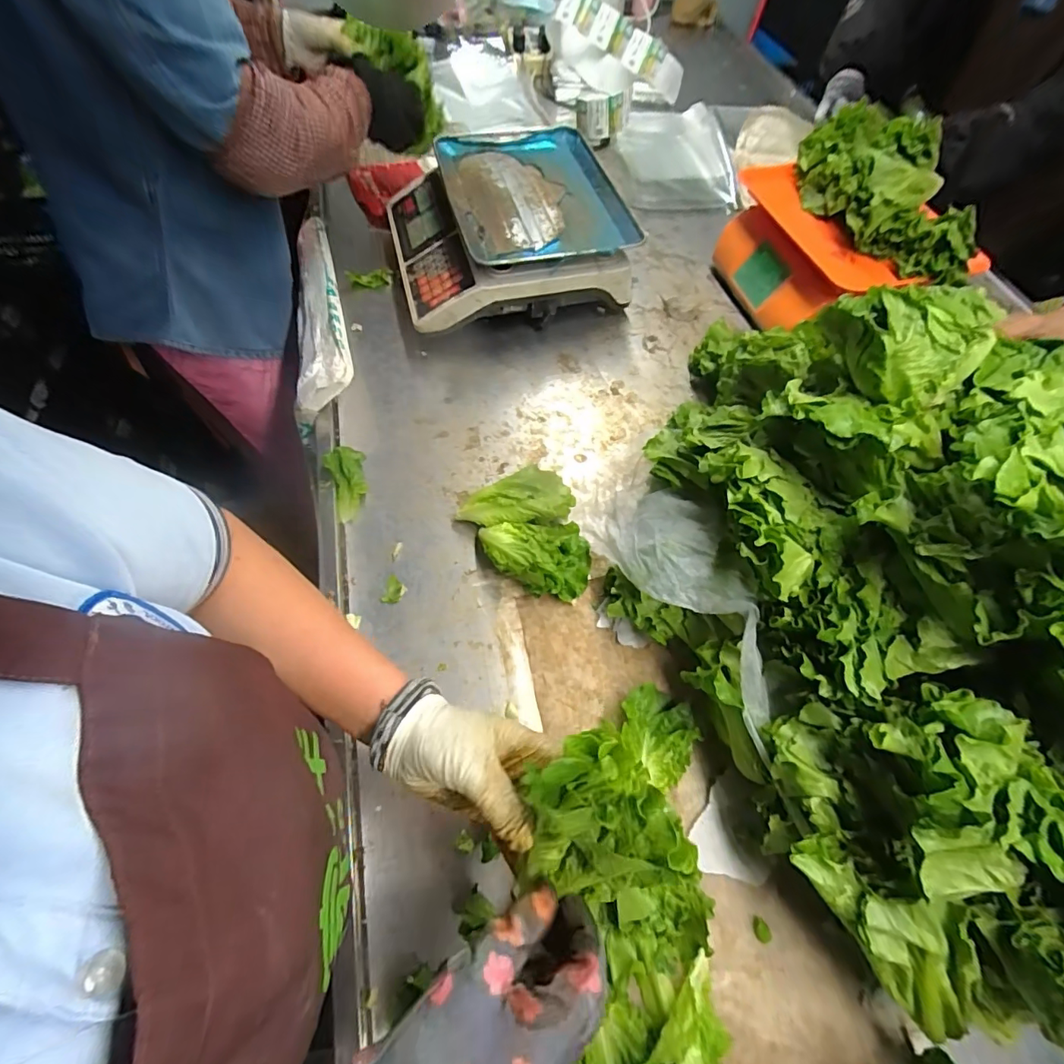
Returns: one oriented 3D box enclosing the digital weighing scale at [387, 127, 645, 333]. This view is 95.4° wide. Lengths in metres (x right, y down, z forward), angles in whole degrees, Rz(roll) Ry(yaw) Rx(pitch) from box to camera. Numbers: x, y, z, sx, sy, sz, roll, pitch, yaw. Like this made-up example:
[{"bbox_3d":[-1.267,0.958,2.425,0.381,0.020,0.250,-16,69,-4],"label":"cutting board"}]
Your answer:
[{"bbox_3d":[-0.045,-0.457,0.742,0.330,0.118,0.332,-15,63,-10],"label":"digital weighing scale"}]

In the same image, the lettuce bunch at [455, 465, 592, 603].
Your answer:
[{"bbox_3d":[-0.002,0.006,0.524,0.116,0.052,0.141,-17,63,-11],"label":"lettuce bunch"}]

